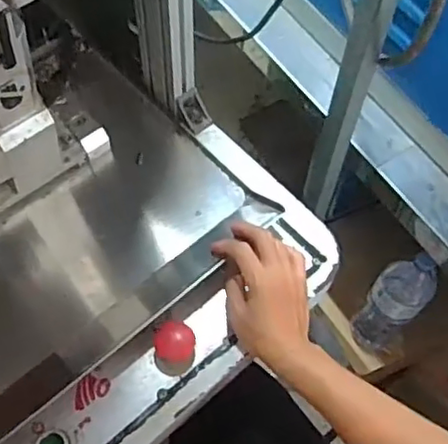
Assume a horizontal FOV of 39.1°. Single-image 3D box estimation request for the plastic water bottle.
[{"bbox_3d":[0.311,0.149,1.148,0.096,0.242,0.108,36,66,16],"label":"plastic water bottle"}]

